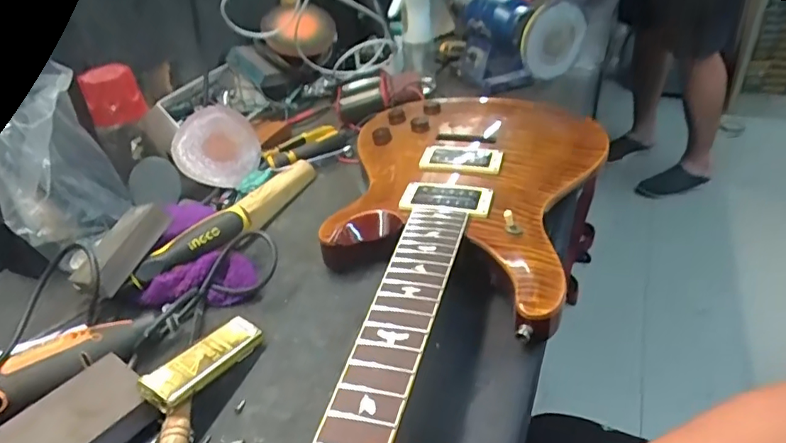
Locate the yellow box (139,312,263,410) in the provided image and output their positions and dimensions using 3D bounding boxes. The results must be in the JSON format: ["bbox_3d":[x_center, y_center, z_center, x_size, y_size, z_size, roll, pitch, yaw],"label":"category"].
[{"bbox_3d":[-0.157,0.116,0.449,0.035,0.016,0.108,43,36,11],"label":"yellow box"}]

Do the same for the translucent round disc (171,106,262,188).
[{"bbox_3d":[-0.232,-0.099,0.705,0.107,0.026,0.117,15,55,-22],"label":"translucent round disc"}]

